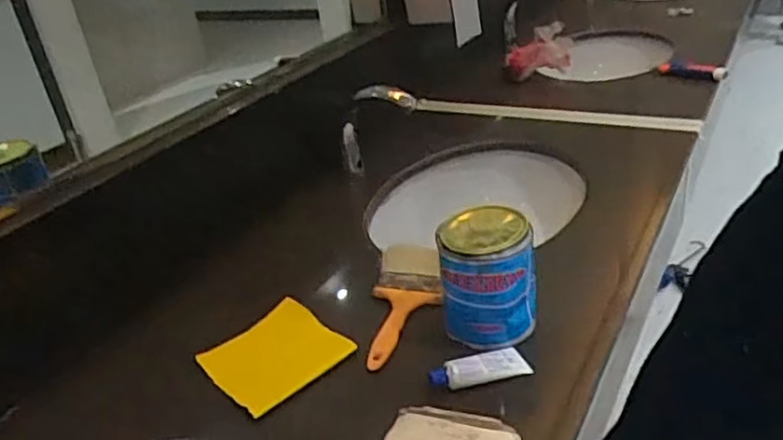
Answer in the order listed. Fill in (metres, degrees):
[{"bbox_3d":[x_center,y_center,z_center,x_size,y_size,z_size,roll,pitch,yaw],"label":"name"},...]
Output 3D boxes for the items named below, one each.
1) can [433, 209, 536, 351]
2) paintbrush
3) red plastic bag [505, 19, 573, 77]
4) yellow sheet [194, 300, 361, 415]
[{"bbox_3d":[0.111,0.070,0.758,0.104,0.143,0.090,-2,29,11],"label":"can"},{"bbox_3d":[0.020,0.099,0.839,0.086,0.021,0.223,-5,29,6],"label":"paintbrush"},{"bbox_3d":[0.337,-0.386,1.524,0.147,0.110,0.081,0,30,15],"label":"red plastic bag"},{"bbox_3d":[-0.136,0.153,0.777,0.142,0.008,0.143,-29,35,-33],"label":"yellow sheet"}]

